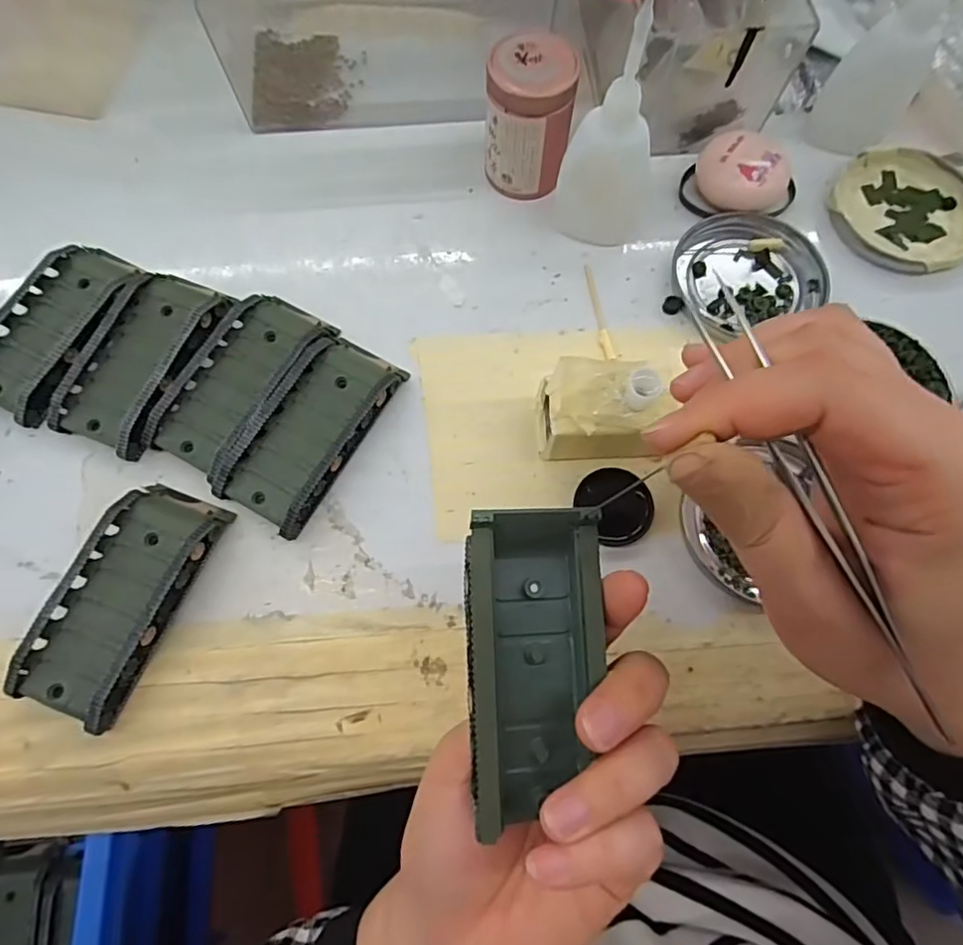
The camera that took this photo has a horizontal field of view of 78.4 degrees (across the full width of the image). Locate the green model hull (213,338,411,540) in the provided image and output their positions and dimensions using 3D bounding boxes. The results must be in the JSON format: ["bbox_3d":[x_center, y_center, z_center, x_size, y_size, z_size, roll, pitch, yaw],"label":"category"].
[{"bbox_3d":[-0.079,-0.021,0.279,0.044,0.019,0.095,27,74,8],"label":"green model hull"}]

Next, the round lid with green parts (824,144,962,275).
[{"bbox_3d":[0.238,-0.149,0.331,0.078,0.011,0.078,0,72,0],"label":"round lid with green parts"}]

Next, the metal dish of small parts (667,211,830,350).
[{"bbox_3d":[0.142,-0.110,0.316,0.073,0.008,0.064,-24,74,-8],"label":"metal dish of small parts"}]

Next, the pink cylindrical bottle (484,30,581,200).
[{"bbox_3d":[0.025,-0.184,0.311,0.043,0.065,0.040,0,72,0],"label":"pink cylindrical bottle"}]

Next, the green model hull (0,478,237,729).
[{"bbox_3d":[-0.151,0.051,0.249,0.045,0.024,0.095,21,73,6],"label":"green model hull"}]

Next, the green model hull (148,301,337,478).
[{"bbox_3d":[-0.116,-0.045,0.287,0.047,0.020,0.096,28,74,8],"label":"green model hull"}]

